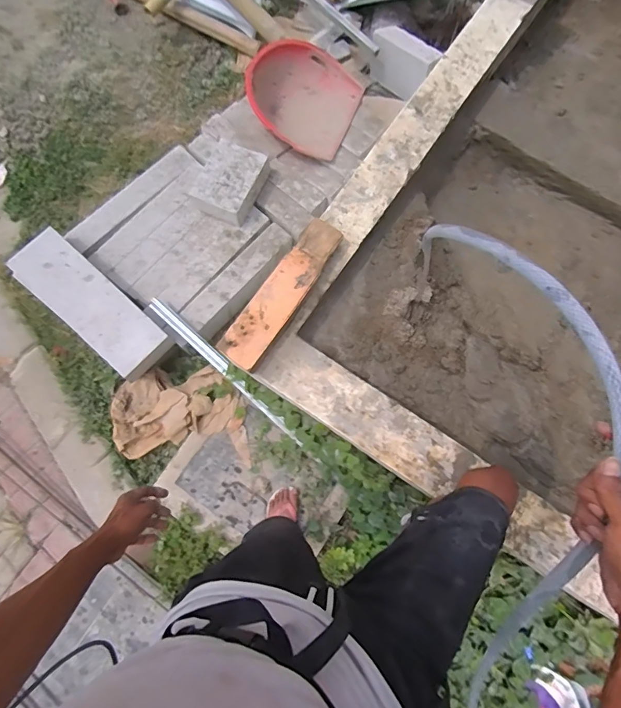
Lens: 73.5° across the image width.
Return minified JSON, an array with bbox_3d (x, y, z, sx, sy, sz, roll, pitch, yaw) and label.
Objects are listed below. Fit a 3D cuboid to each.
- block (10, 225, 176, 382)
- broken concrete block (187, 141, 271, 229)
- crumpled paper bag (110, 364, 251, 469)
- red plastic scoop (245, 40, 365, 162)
[{"bbox_3d":[-0.760,-0.172,1.425,0.586,0.117,0.209,41,81,7],"label":"block"},{"bbox_3d":[-0.306,-0.645,1.559,0.214,0.111,0.276,24,79,4],"label":"broken concrete block"},{"bbox_3d":[-0.465,0.216,1.474,0.502,0.125,0.325,-1,78,-1],"label":"crumpled paper bag"},{"bbox_3d":[-0.027,-1.042,1.679,0.432,0.129,0.453,23,79,4],"label":"red plastic scoop"}]

